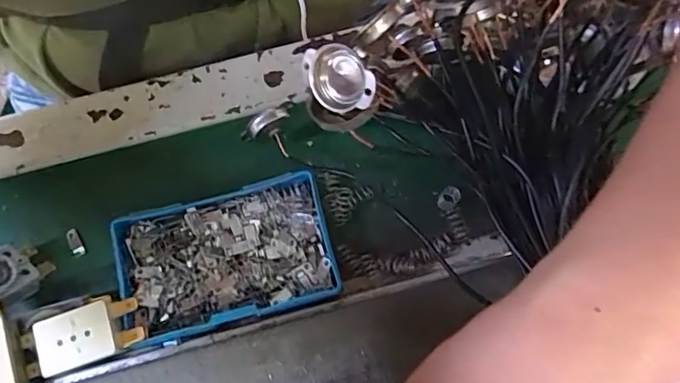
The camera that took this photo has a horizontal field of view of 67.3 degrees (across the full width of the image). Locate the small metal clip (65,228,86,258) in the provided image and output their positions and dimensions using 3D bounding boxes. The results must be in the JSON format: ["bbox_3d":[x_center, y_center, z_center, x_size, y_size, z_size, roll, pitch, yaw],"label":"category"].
[{"bbox_3d":[-0.157,0.031,0.303,0.007,0.004,0.018,-27,75,-6],"label":"small metal clip"}]

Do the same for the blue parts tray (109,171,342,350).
[{"bbox_3d":[-0.063,0.037,0.286,0.112,0.024,0.070,-15,74,-2],"label":"blue parts tray"}]

